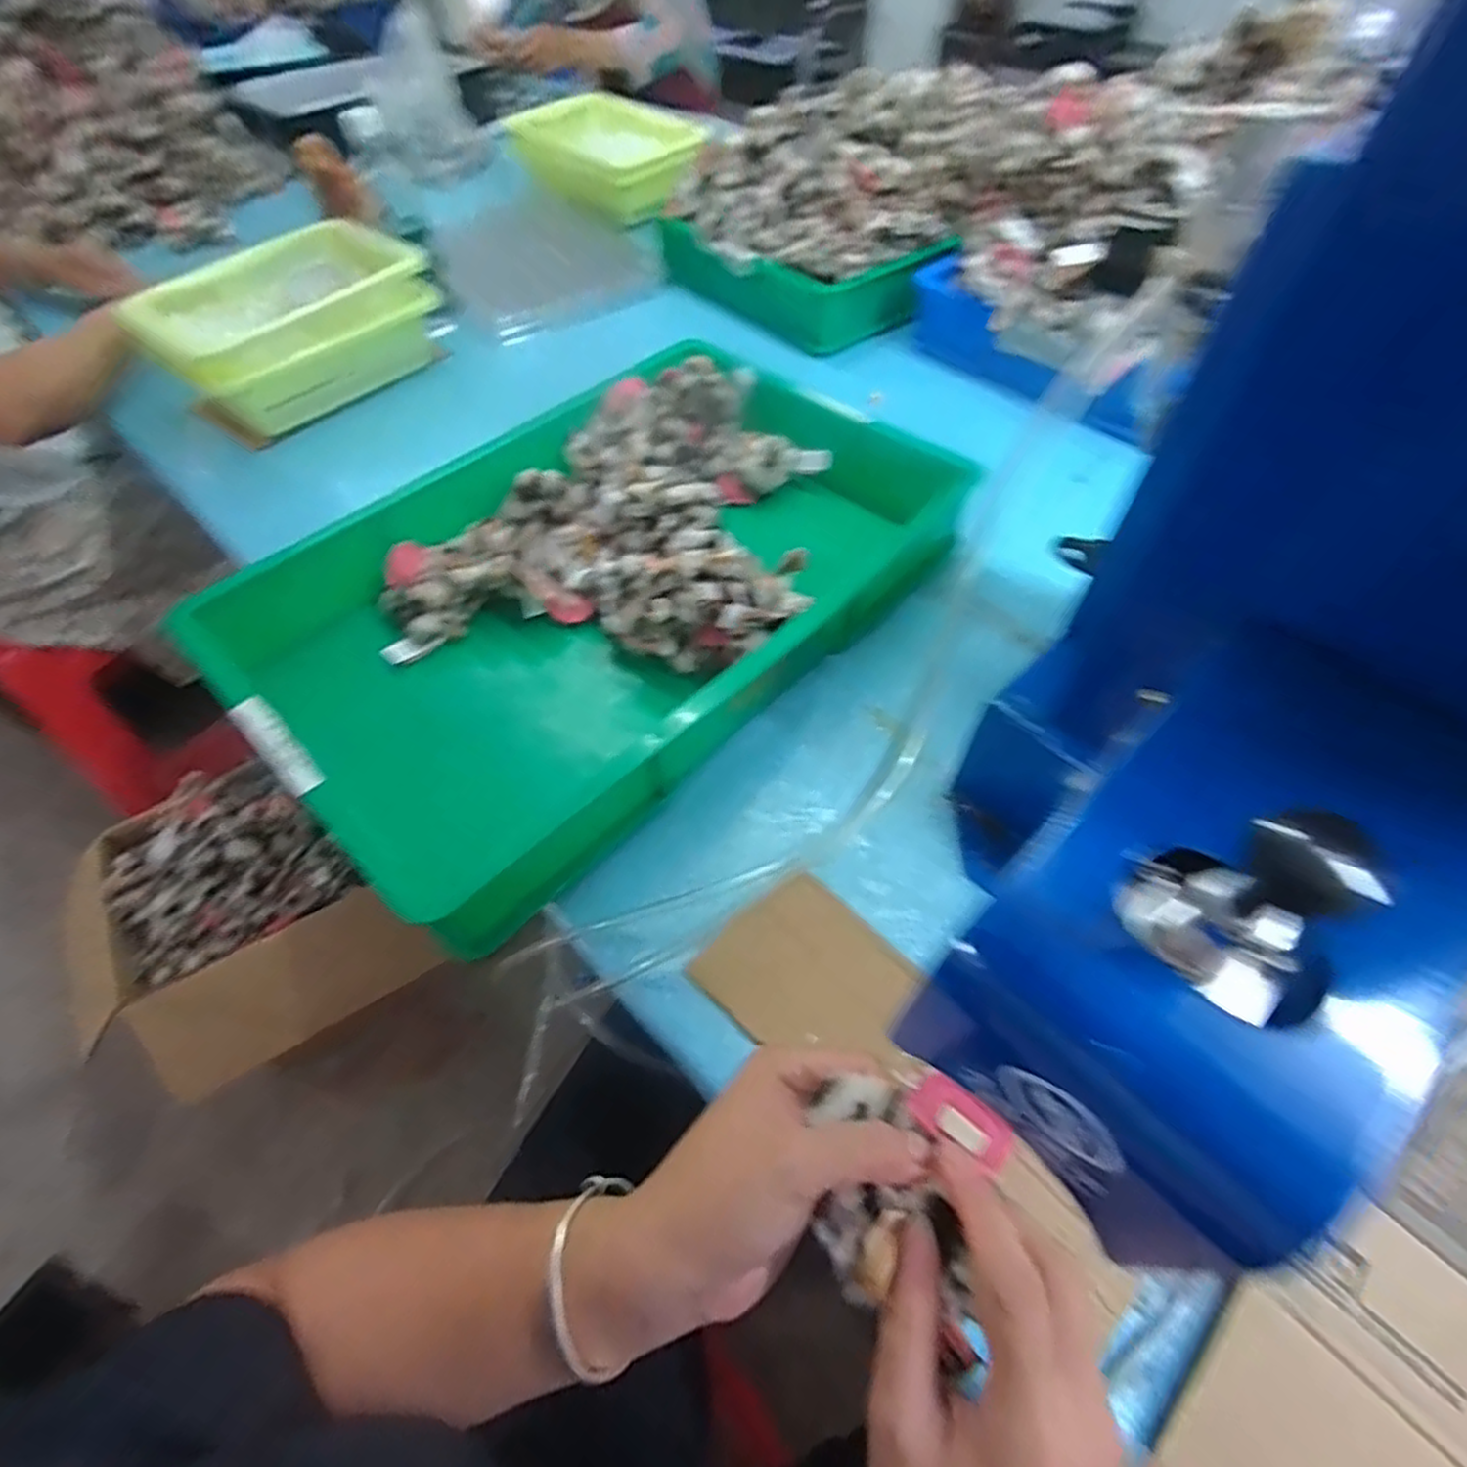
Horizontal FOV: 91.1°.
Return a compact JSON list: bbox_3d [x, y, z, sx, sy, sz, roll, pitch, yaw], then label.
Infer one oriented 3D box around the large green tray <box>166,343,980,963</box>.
[{"bbox_3d":[-0.094,-0.137,0.603,0.365,0.095,0.544,35,62,25],"label":"large green tray"}]

